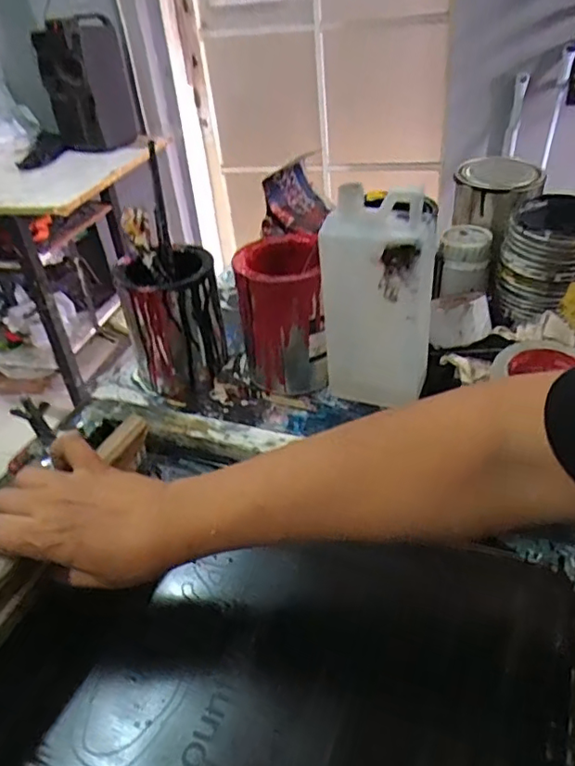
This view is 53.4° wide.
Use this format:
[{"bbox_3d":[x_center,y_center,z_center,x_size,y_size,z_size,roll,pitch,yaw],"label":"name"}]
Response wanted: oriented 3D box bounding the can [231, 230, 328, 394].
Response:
[{"bbox_3d":[-0.008,-0.073,0.625,0.082,0.139,0.106,-6,38,0],"label":"can"}]

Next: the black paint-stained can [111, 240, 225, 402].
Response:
[{"bbox_3d":[-0.128,-0.069,0.663,0.106,0.142,0.099,-15,39,-11],"label":"black paint-stained can"}]

